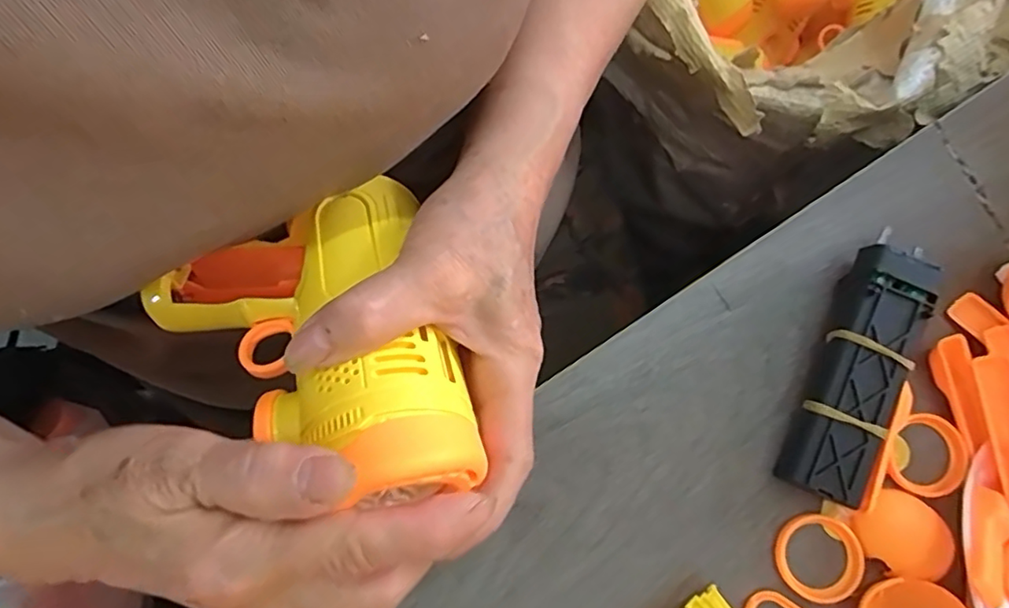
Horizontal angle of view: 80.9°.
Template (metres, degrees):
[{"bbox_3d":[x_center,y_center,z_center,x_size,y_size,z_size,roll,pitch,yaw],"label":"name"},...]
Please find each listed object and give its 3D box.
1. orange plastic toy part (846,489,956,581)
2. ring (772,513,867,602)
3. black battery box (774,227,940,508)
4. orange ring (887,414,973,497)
[{"bbox_3d":[0.169,0.098,0.250,0.033,0.004,0.035,-35,64,-8],"label":"orange plastic toy part"},{"bbox_3d":[0.134,0.108,0.252,0.035,0.004,0.035,0,78,0],"label":"ring"},{"bbox_3d":[0.152,0.029,0.256,0.031,0.026,0.109,23,79,5],"label":"black battery box"},{"bbox_3d":[0.187,0.066,0.259,0.033,0.007,0.034,0,78,0],"label":"orange ring"}]

